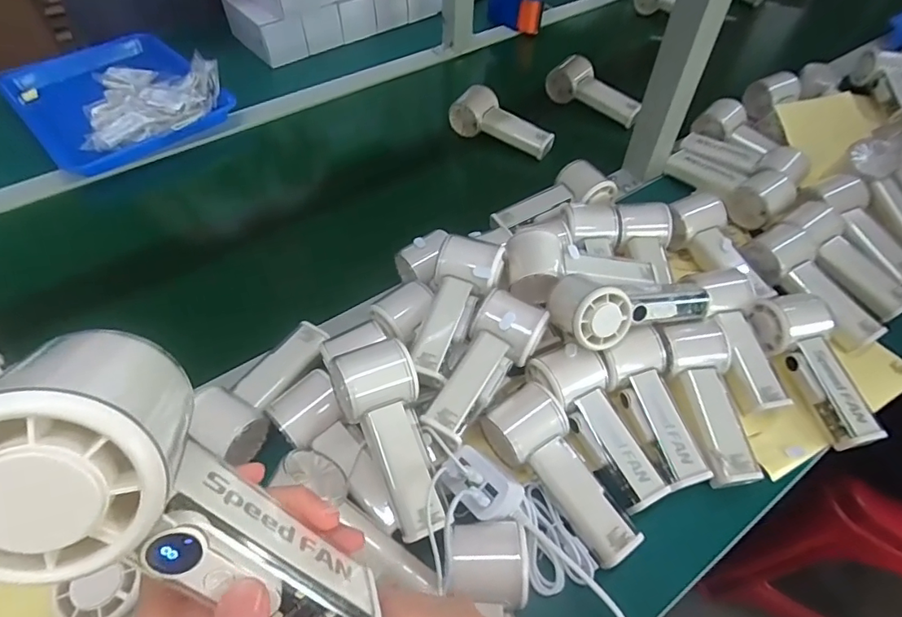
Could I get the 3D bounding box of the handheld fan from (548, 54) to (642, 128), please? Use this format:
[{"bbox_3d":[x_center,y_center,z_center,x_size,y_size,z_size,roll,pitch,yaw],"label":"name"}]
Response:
[{"bbox_3d":[0.216,-0.330,0.786,0.059,0.049,0.141,-30,58,-22],"label":"handheld fan"}]

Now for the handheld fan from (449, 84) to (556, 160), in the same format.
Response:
[{"bbox_3d":[0.073,-0.264,0.731,0.067,0.047,0.148,-36,60,-26],"label":"handheld fan"}]

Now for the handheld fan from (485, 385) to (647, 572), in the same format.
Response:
[{"bbox_3d":[0.091,0.139,0.428,0.057,0.045,0.148,-28,70,-22],"label":"handheld fan"}]

